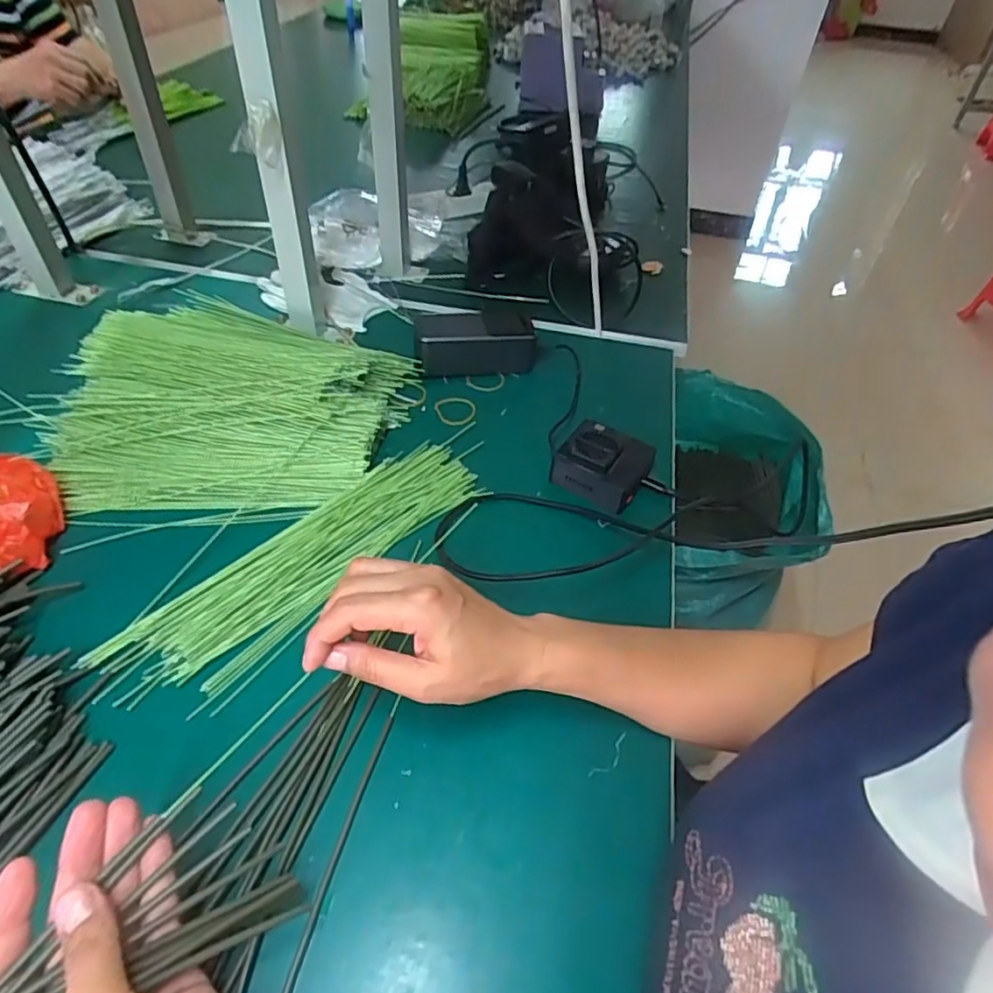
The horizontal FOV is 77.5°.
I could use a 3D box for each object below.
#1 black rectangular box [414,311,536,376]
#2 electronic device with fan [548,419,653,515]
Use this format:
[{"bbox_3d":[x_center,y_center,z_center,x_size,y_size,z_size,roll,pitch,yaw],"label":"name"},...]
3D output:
[{"bbox_3d":[-0.024,-0.173,0.690,0.133,0.052,0.064,-8,47,-13],"label":"black rectangular box"},{"bbox_3d":[0.101,-0.032,0.578,0.077,0.044,0.070,28,50,21],"label":"electronic device with fan"}]

